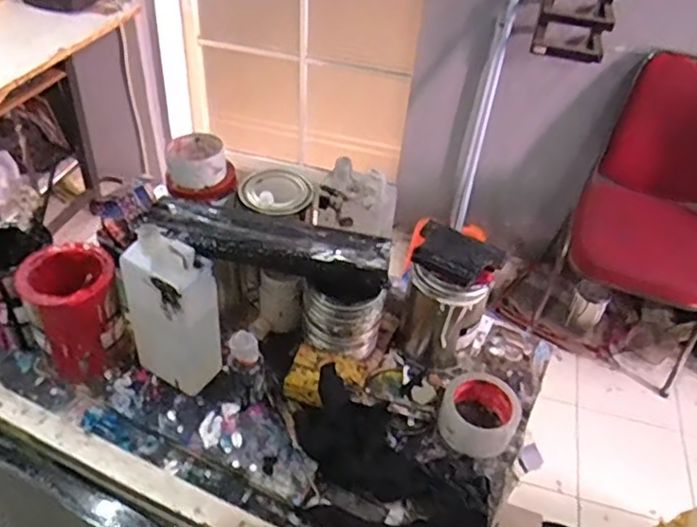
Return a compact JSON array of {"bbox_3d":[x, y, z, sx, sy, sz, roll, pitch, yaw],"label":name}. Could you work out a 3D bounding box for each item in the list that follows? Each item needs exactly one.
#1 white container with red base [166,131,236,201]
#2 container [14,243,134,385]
[{"bbox_3d":[-0.213,-0.131,0.877,0.101,0.052,0.122,-6,42,-13],"label":"white container with red base"},{"bbox_3d":[-0.346,0.069,0.790,0.105,0.158,0.111,-17,45,-24],"label":"container"}]

